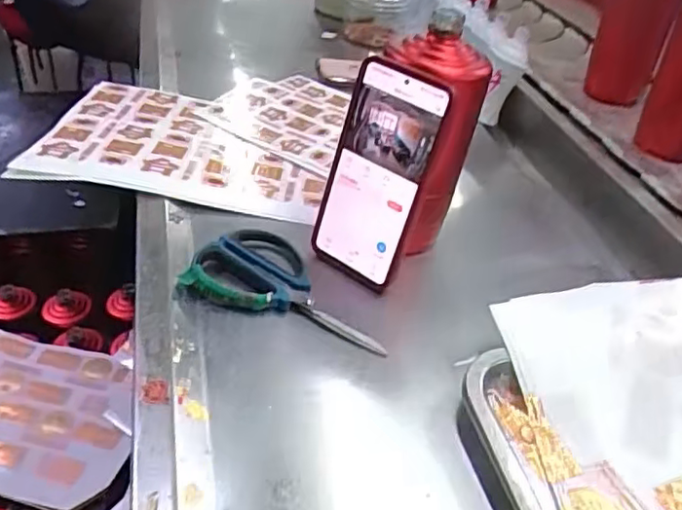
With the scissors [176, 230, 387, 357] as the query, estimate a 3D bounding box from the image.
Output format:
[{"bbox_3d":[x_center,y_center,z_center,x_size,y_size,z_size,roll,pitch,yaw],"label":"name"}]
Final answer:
[{"bbox_3d":[-0.037,0.021,0.498,0.158,0.011,0.088,15,37,9],"label":"scissors"}]

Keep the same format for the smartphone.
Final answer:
[{"bbox_3d":[0.025,-0.059,0.495,0.081,0.165,0.012,33,28,27],"label":"smartphone"}]

